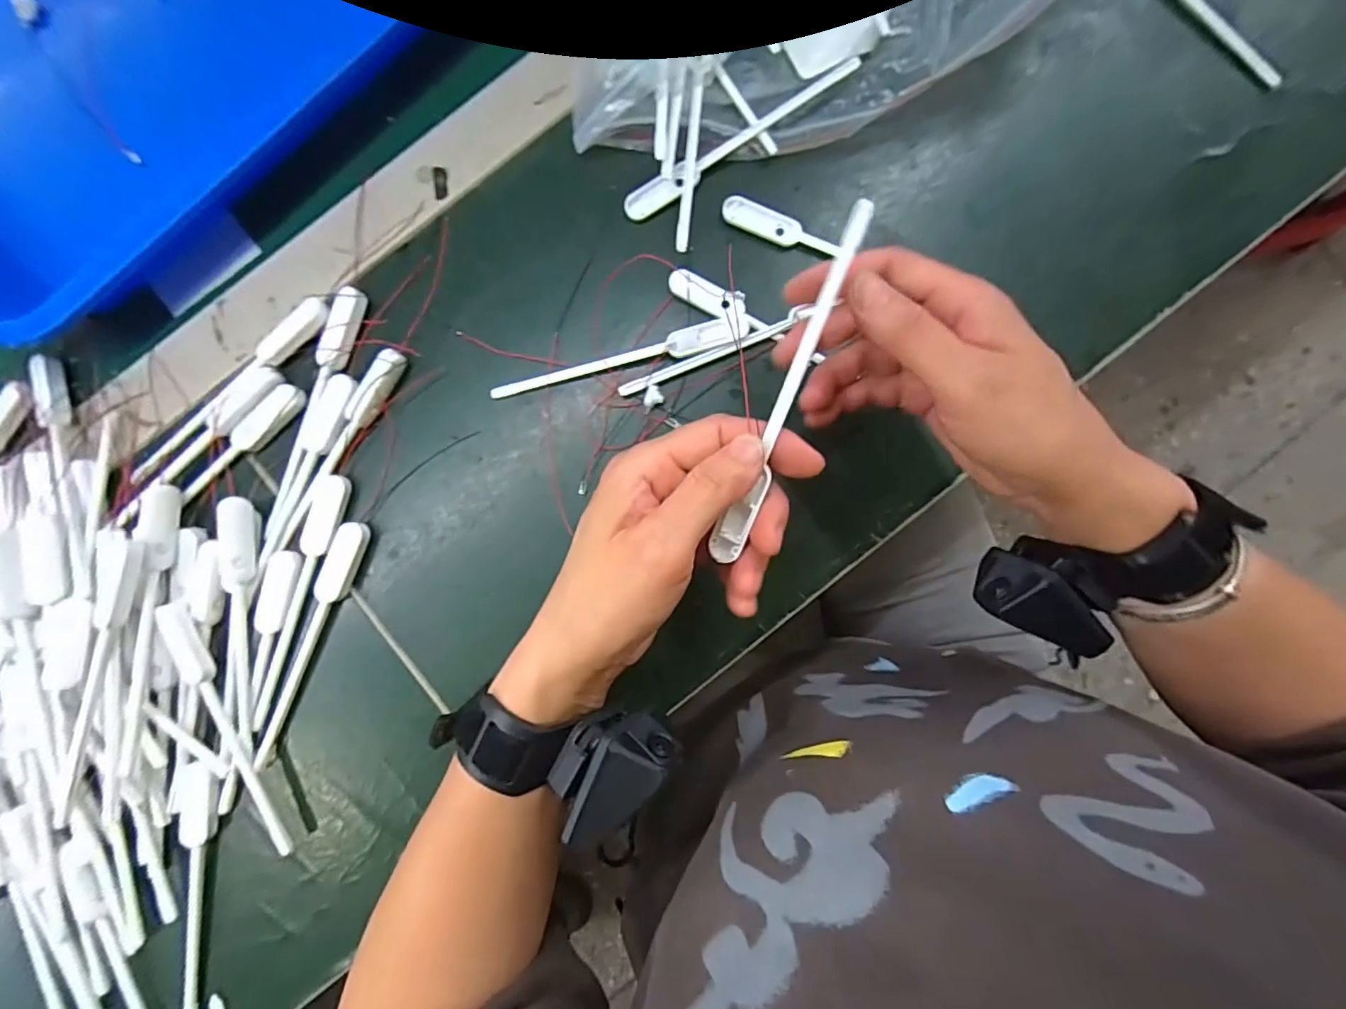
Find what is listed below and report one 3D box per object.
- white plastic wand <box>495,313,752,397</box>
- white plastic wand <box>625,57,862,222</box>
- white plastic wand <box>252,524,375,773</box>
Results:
[{"bbox_3d":[-0.029,-0.079,0.312,0.143,0.008,0.014,-15,89,0],"label":"white plastic wand"},{"bbox_3d":[0.040,-0.202,0.311,0.150,0.012,0.017,-31,89,0],"label":"white plastic wand"},{"bbox_3d":[-0.200,0.075,0.310,0.017,0.009,0.139,23,89,0],"label":"white plastic wand"}]

